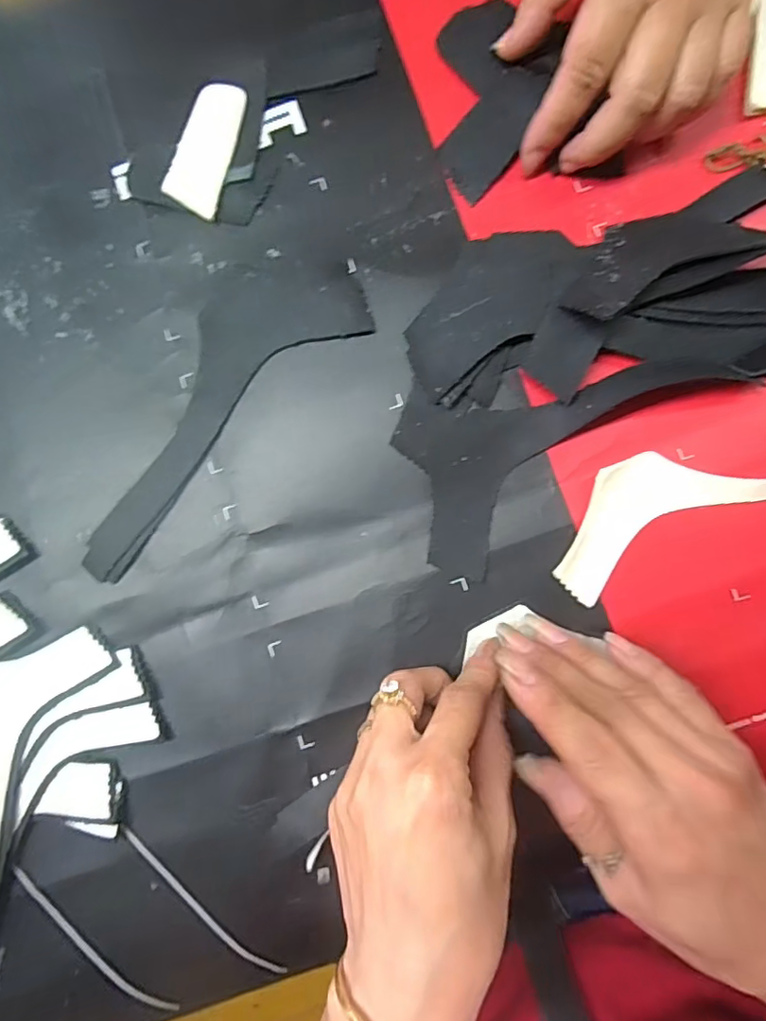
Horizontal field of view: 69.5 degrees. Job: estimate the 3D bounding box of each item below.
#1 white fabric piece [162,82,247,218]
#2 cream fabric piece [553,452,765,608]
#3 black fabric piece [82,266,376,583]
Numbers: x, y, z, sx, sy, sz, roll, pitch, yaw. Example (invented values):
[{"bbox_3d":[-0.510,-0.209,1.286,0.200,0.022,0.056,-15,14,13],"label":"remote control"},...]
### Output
[{"bbox_3d":[-0.090,-0.182,0.278,0.028,0.009,0.069,14,88,3],"label":"white fabric piece"},{"bbox_3d":[0.165,-0.015,0.260,0.181,0.008,0.055,-24,92,2],"label":"cream fabric piece"},{"bbox_3d":[-0.091,-0.055,0.275,0.189,0.004,0.068,-44,87,0],"label":"black fabric piece"}]

